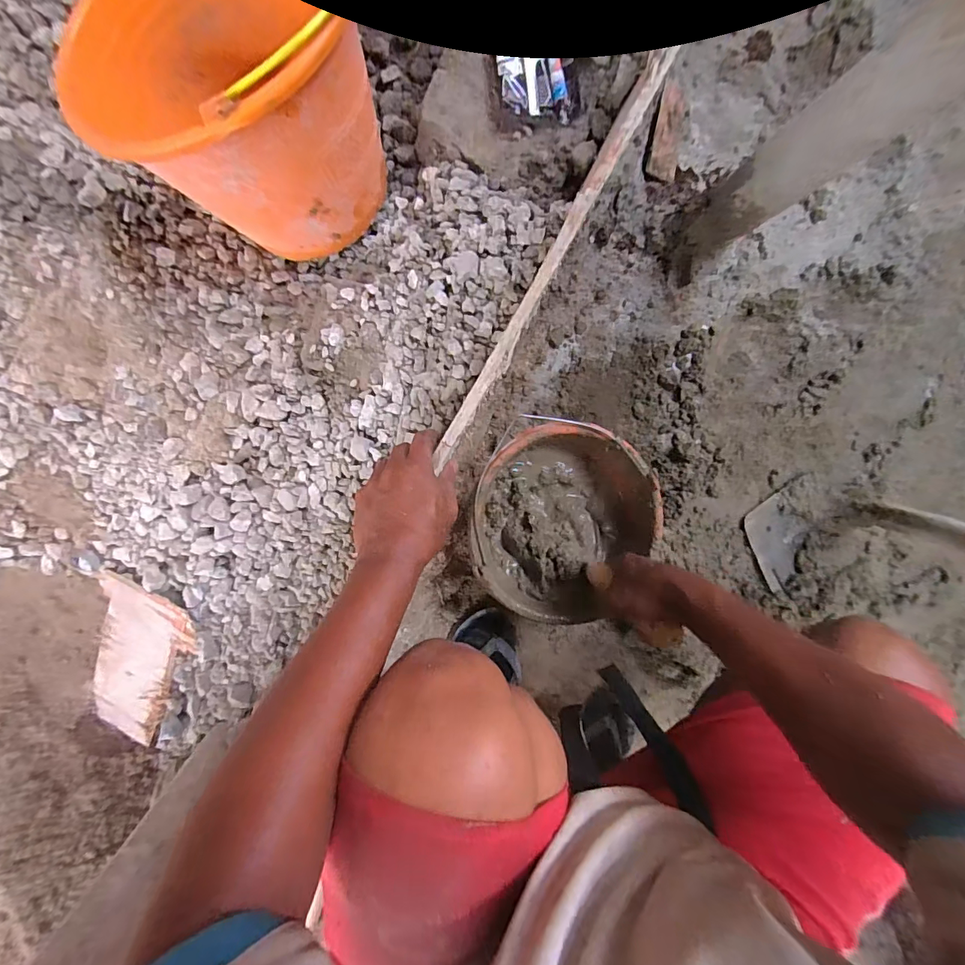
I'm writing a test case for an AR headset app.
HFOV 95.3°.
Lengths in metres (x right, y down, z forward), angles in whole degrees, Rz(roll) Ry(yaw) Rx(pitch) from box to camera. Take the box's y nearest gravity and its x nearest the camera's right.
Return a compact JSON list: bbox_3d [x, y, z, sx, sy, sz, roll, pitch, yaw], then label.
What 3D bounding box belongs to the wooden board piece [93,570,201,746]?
[{"bbox_3d":[-0.522,0.273,0.670,0.179,0.012,0.230,14,96,16],"label":"wooden board piece"}]

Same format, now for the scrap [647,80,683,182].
[{"bbox_3d":[0.283,-0.529,0.665,0.051,0.012,0.128,6,98,-25],"label":"scrap"}]

